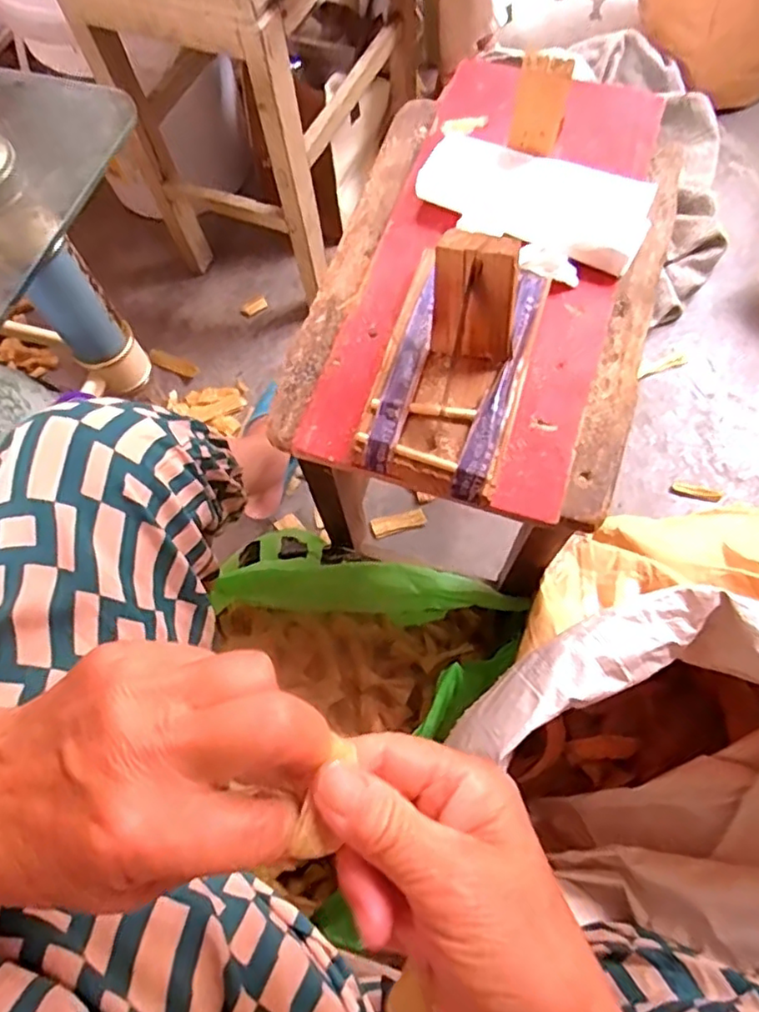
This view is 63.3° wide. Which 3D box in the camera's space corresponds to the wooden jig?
[{"bbox_3d":[0.047,-0.097,0.360,0.081,0.096,0.163,16,71,7],"label":"wooden jig"}]

